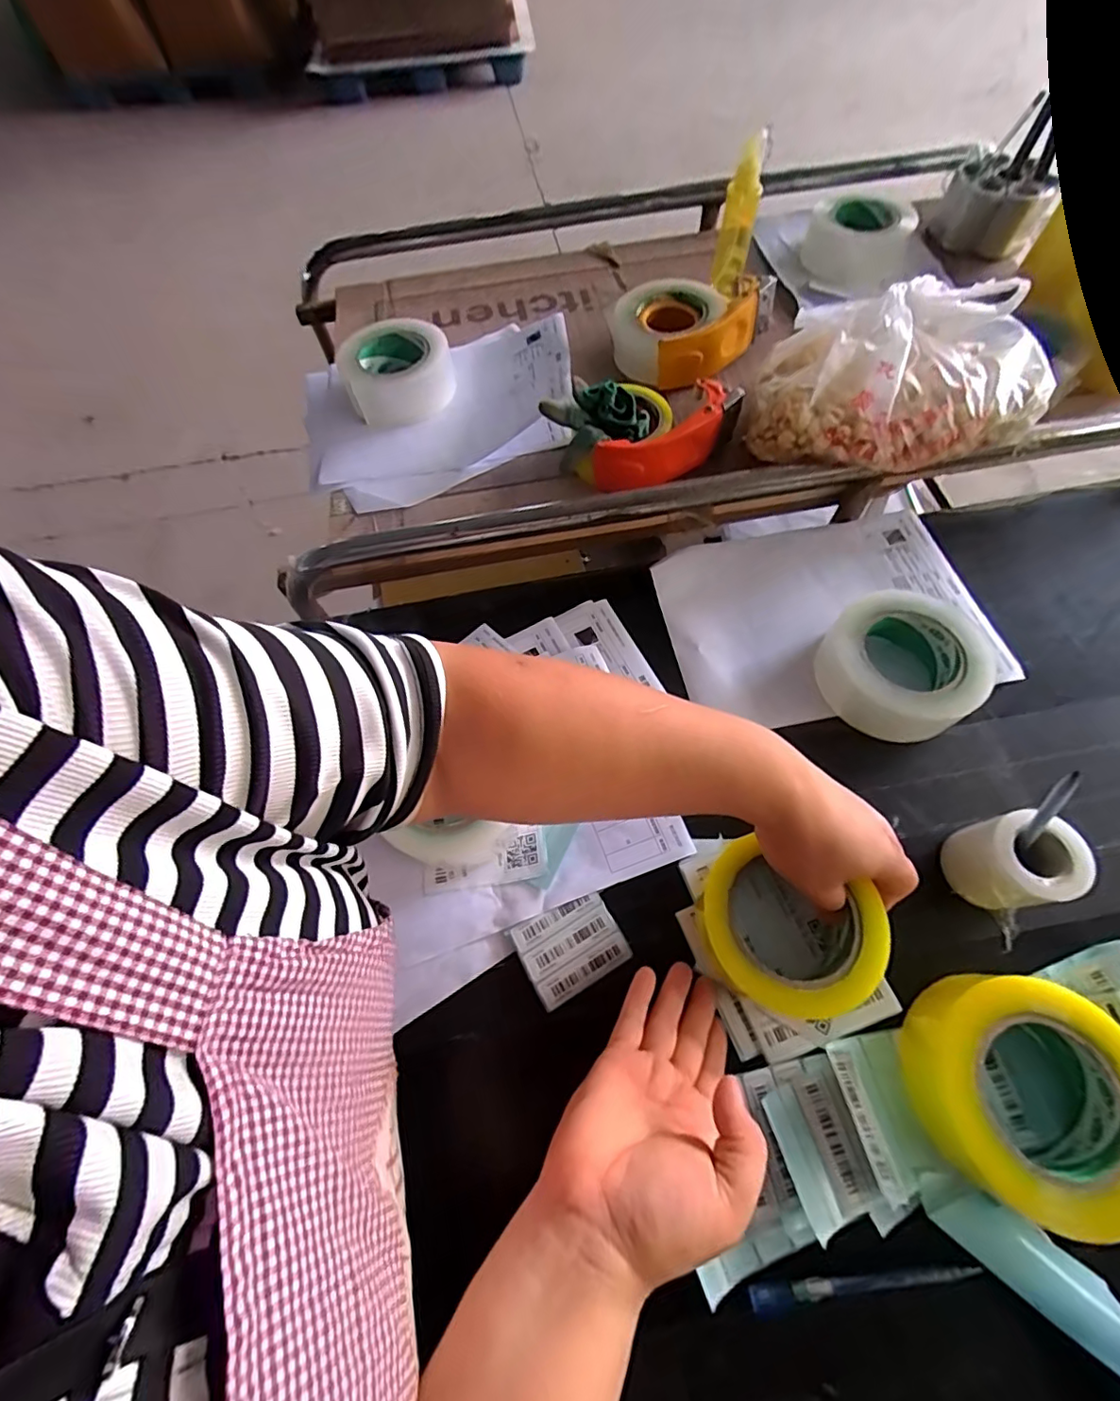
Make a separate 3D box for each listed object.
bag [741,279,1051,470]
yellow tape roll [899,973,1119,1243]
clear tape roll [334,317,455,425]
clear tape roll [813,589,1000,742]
[{"bbox_3d":[0.306,-0.303,0.502,0.244,0.087,0.186,1,65,3],"label":"bag"},{"bbox_3d":[0.284,0.238,0.322,0.114,0.061,0.117,-1,65,2],"label":"yellow tape roll"},{"bbox_3d":[-0.187,-0.380,0.614,0.121,0.044,0.118,-1,65,2],"label":"clear tape roll"},{"bbox_3d":[0.293,-0.030,0.460,0.116,0.051,0.118,-1,65,2],"label":"clear tape roll"}]

